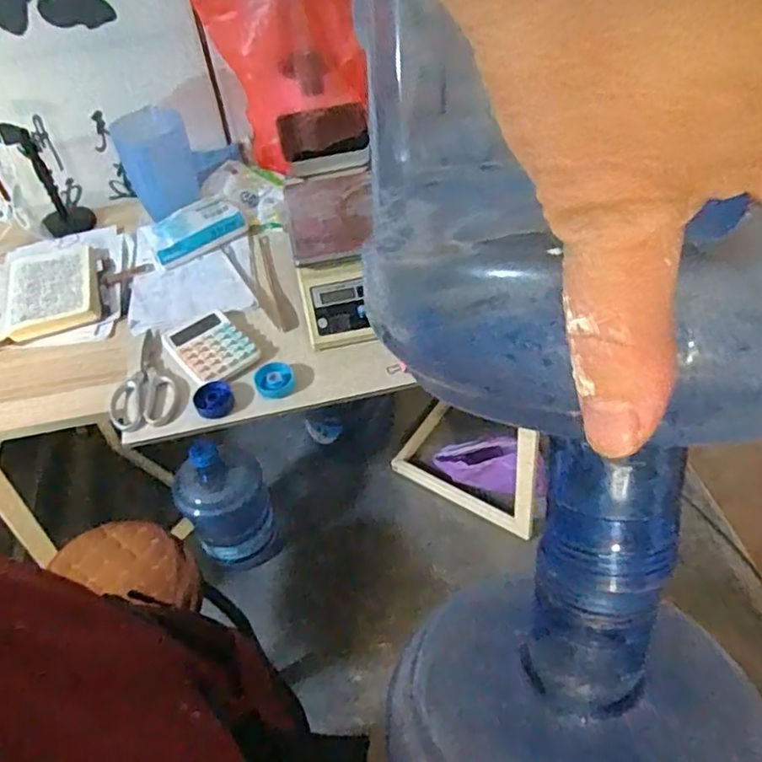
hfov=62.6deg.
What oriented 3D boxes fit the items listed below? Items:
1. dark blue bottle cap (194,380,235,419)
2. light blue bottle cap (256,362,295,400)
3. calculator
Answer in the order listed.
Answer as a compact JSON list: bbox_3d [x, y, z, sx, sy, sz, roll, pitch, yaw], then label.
[{"bbox_3d":[-0.241,0.027,0.912,0.053,0.025,0.060,-18,48,-11],"label":"dark blue bottle cap"},{"bbox_3d":[-0.157,0.001,0.933,0.056,0.019,0.066,-15,48,-9],"label":"light blue bottle cap"},{"bbox_3d":[-0.267,-0.054,0.983,0.103,0.019,0.140,-35,54,-24],"label":"calculator"}]

